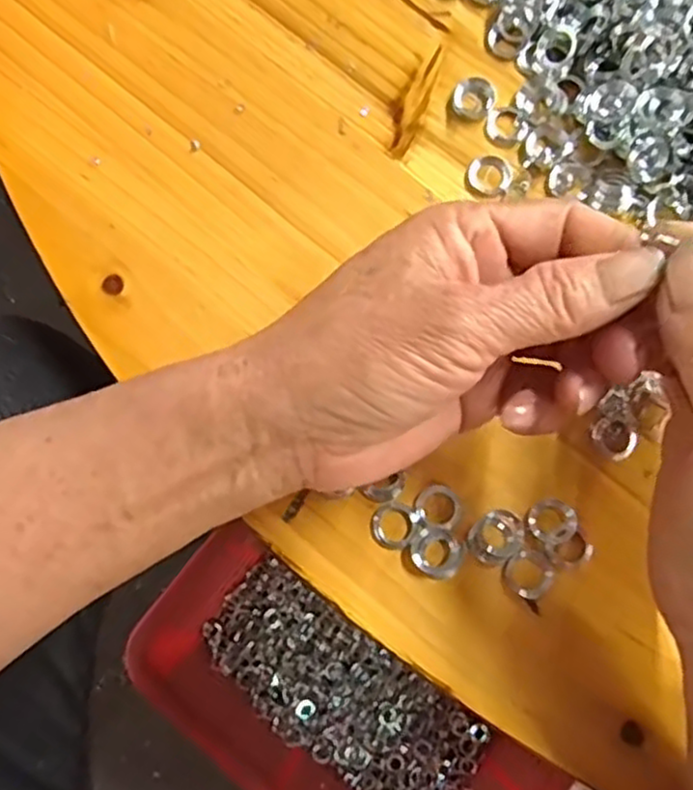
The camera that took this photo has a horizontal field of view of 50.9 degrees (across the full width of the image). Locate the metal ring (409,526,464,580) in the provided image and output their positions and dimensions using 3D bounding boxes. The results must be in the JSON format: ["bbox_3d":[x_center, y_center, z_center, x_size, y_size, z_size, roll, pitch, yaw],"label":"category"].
[{"bbox_3d":[0.033,0.058,0.267,0.018,0.004,0.017,33,81,7],"label":"metal ring"}]

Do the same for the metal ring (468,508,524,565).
[{"bbox_3d":[0.055,0.052,0.268,0.017,0.005,0.020,36,81,7],"label":"metal ring"}]

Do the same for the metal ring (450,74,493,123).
[{"bbox_3d":[0.052,-0.123,0.302,0.017,0.007,0.016,0,78,0],"label":"metal ring"}]

